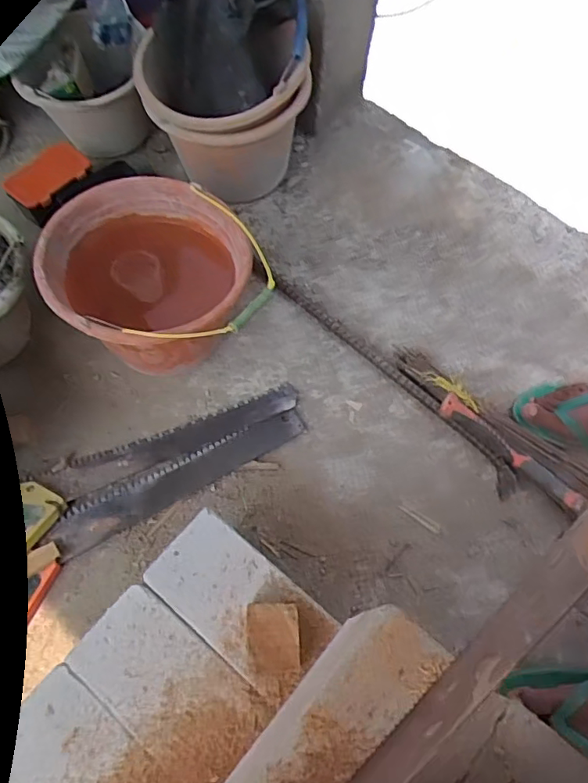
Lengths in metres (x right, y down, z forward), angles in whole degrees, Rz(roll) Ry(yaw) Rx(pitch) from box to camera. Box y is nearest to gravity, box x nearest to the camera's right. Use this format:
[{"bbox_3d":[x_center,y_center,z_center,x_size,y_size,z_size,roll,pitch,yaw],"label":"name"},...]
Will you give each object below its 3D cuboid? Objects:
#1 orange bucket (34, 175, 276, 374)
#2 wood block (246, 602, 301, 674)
[{"bbox_3d":[-0.192,-0.149,0.846,0.315,0.206,0.268,6,64,1],"label":"orange bucket"},{"bbox_3d":[-0.020,0.236,0.539,0.048,0.037,0.060,-2,65,-3],"label":"wood block"}]

